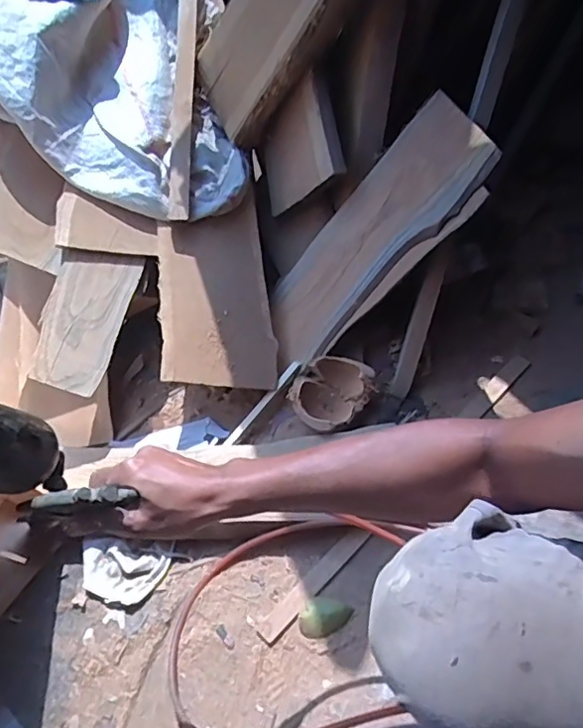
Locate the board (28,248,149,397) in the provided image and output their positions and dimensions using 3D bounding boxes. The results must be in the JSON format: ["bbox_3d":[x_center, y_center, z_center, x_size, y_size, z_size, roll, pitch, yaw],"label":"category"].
[{"bbox_3d":[-0.326,-0.079,0.882,0.116,0.015,0.244,19,70,-12],"label":"board"}]

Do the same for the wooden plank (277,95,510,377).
[{"bbox_3d":[0.116,-0.190,0.888,0.452,0.034,0.163,-48,58,26],"label":"wooden plank"}]

